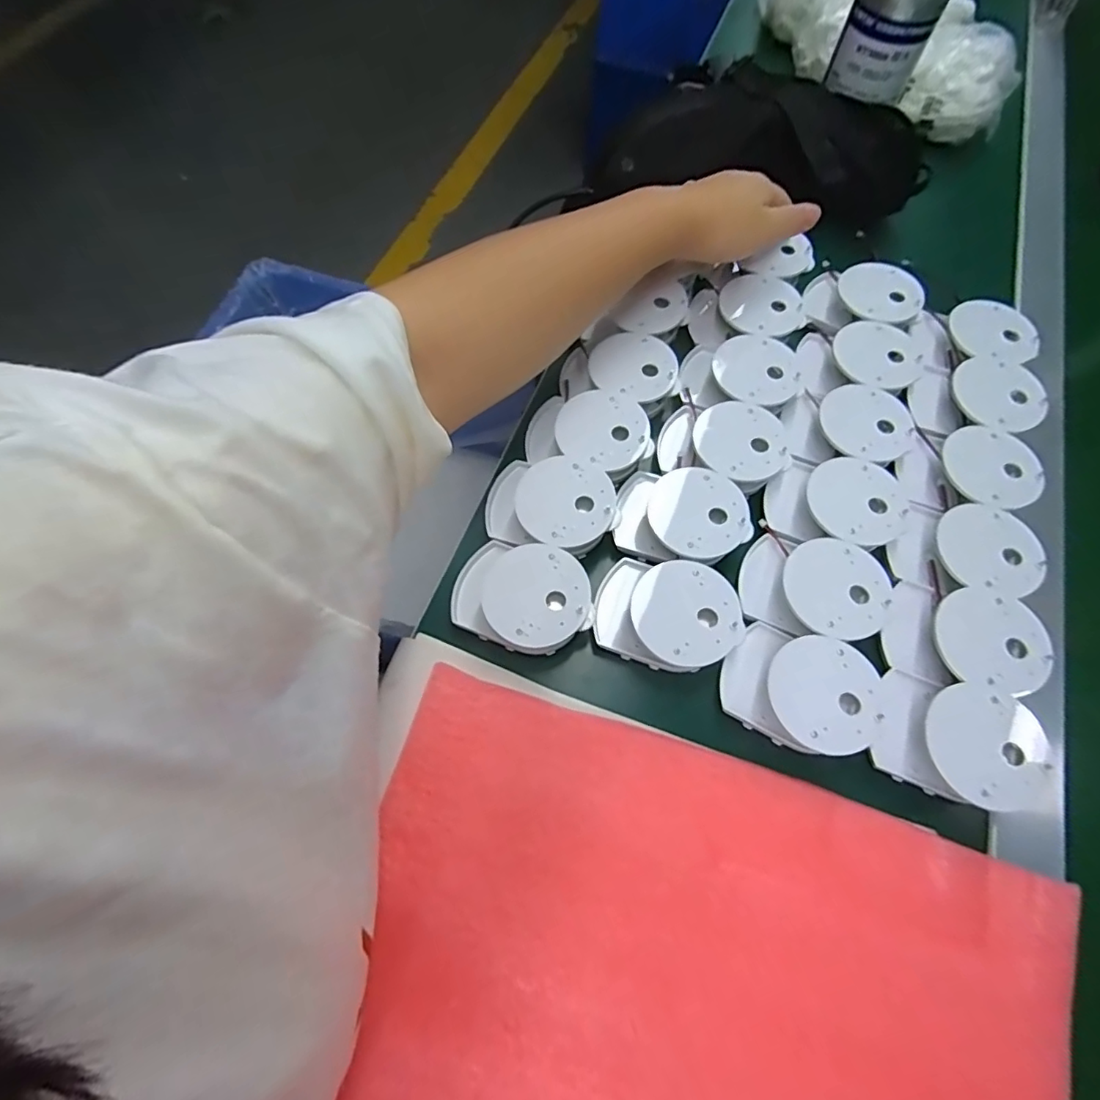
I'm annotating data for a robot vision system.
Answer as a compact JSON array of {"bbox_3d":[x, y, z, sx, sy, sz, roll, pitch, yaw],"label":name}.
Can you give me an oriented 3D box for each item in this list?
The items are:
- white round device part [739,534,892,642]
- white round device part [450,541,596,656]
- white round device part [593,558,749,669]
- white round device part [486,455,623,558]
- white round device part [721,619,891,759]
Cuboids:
[{"bbox_3d":[0.161,0.024,0.341,0.078,0.027,0.065,15,66,5],"label":"white round device part"},{"bbox_3d":[-0.016,0.028,0.337,0.084,0.028,0.062,16,66,5],"label":"white round device part"},{"bbox_3d":[0.070,0.037,0.333,0.082,0.026,0.061,12,66,3],"label":"white round device part"},{"bbox_3d":[0.002,-0.029,0.360,0.083,0.028,0.061,17,66,5],"label":"white round device part"},{"bbox_3d":[0.142,0.078,0.315,0.081,0.023,0.063,22,67,8],"label":"white round device part"}]

